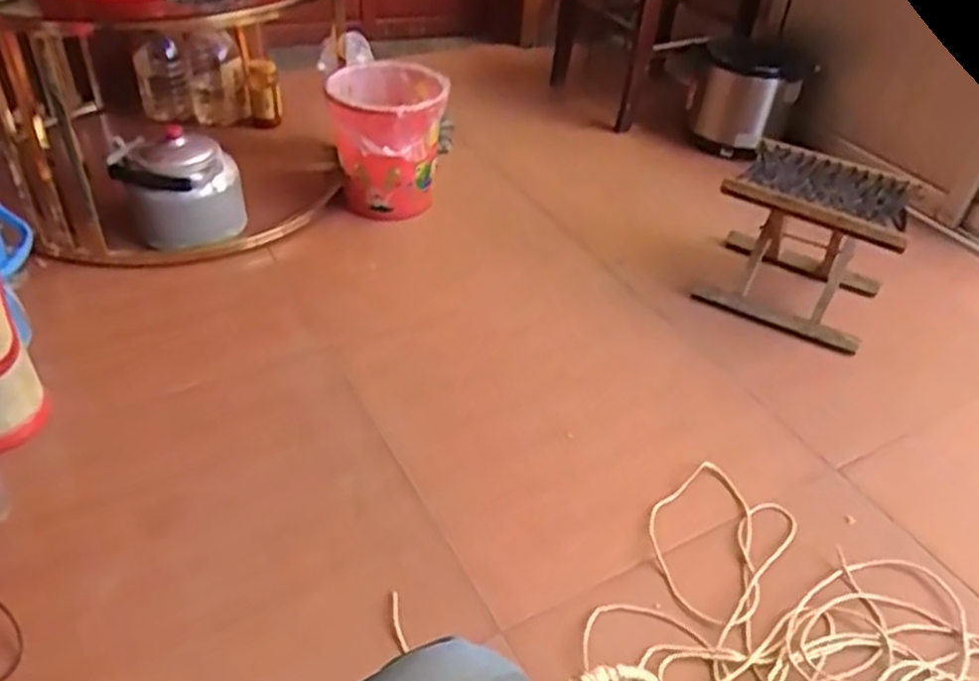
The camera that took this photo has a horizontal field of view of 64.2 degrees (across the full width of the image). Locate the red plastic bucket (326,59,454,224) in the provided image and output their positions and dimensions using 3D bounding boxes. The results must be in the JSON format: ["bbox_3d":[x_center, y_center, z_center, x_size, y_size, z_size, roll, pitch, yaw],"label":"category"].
[{"bbox_3d":[-0.211,-0.417,1.628,0.229,0.242,0.231,-4,40,-11],"label":"red plastic bucket"}]

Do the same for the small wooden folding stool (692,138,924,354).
[{"bbox_3d":[0.592,-0.180,1.458,0.297,0.257,0.248,26,44,24],"label":"small wooden folding stool"}]

